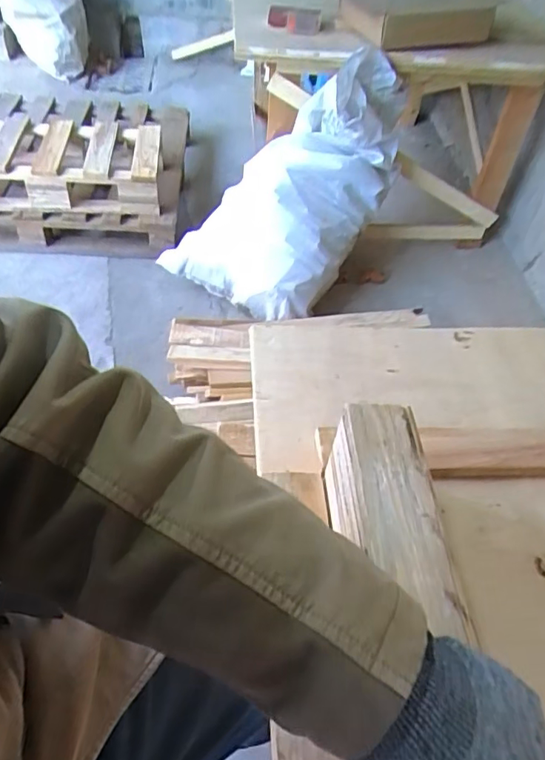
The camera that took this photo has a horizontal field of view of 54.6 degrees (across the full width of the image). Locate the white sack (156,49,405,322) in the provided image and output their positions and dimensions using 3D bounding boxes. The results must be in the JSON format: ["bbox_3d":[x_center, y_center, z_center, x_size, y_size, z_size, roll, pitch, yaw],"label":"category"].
[{"bbox_3d":[0.093,-0.584,1.680,0.480,0.418,0.844,35,88,23],"label":"white sack"}]

